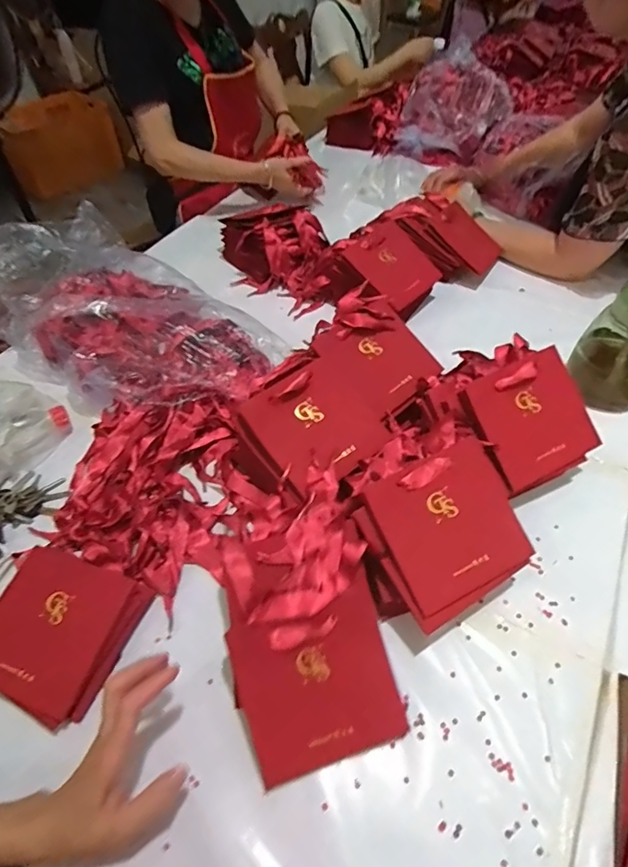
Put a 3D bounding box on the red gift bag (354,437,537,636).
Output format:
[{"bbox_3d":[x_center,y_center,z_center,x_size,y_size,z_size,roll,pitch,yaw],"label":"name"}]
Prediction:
[{"bbox_3d":[0.142,0.099,0.502,0.157,0.020,0.149,-28,81,-14],"label":"red gift bag"}]

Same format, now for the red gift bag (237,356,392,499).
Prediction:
[{"bbox_3d":[0.005,-0.013,0.586,0.147,0.027,0.138,-36,86,-29],"label":"red gift bag"}]

